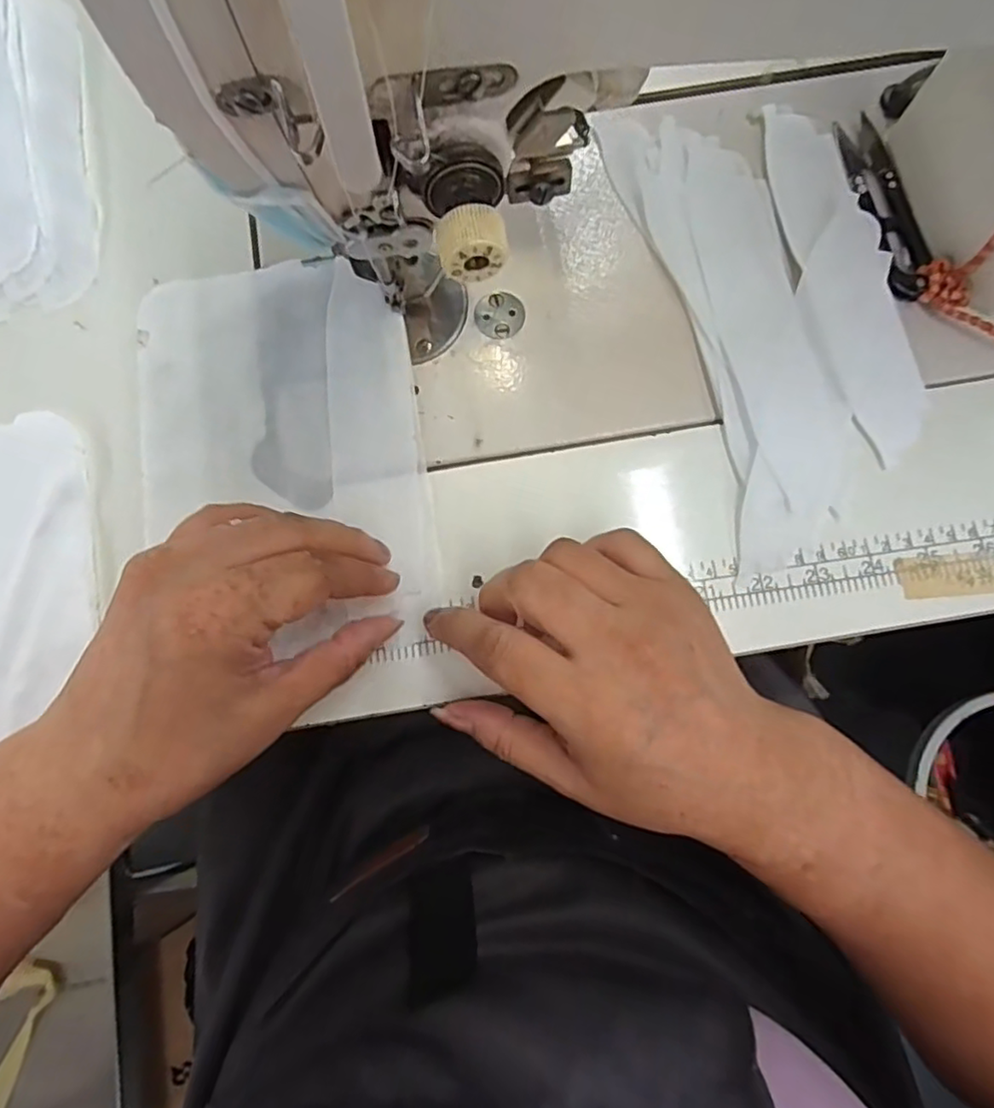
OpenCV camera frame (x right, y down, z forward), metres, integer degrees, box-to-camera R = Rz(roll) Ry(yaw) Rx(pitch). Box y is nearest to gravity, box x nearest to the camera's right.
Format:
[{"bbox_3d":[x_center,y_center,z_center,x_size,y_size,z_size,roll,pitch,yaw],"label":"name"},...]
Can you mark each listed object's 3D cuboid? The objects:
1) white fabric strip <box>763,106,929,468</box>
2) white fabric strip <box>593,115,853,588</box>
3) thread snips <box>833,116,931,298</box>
[{"bbox_3d":[0.164,-0.136,0.301,0.043,0.005,0.182,-14,80,-1],"label":"white fabric strip"},{"bbox_3d":[0.113,-0.108,0.300,0.067,0.006,0.230,-14,80,-2],"label":"white fabric strip"},{"bbox_3d":[0.191,-0.172,0.311,0.027,0.009,0.099,-8,80,0],"label":"thread snips"}]

